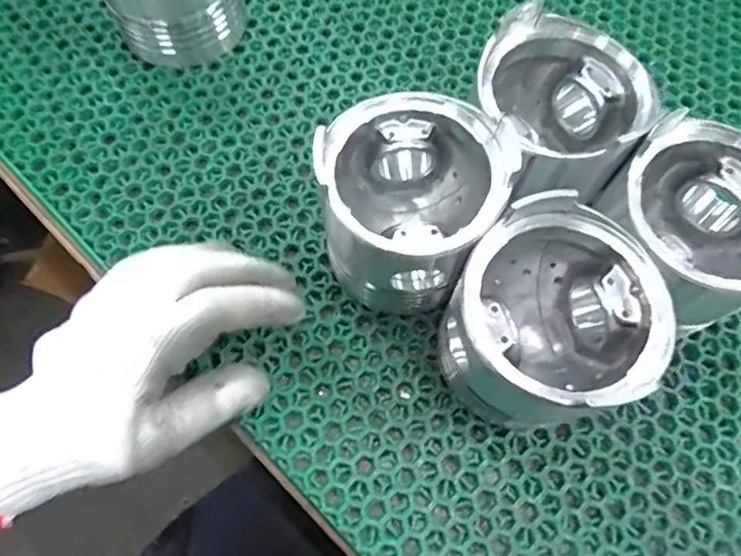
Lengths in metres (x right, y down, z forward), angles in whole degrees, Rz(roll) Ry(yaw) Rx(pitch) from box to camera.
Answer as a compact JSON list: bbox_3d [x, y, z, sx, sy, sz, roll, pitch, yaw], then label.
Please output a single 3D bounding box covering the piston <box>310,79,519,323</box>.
[{"bbox_3d":[0.022,-0.037,0.281,0.090,0.085,0.086,0,69,-1],"label":"piston"}]

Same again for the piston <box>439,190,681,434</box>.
[{"bbox_3d":[0.079,0.025,0.254,0.079,0.093,0.086,0,69,-1],"label":"piston"}]

